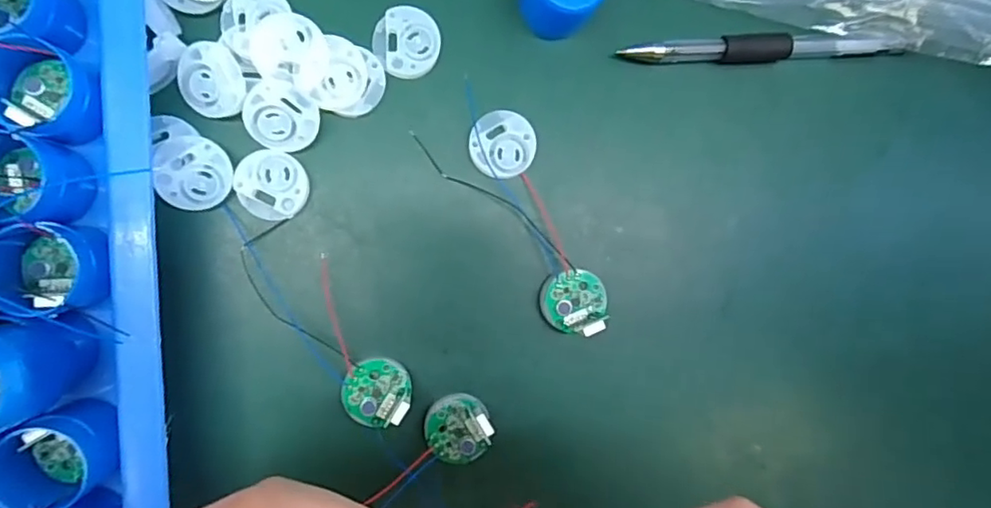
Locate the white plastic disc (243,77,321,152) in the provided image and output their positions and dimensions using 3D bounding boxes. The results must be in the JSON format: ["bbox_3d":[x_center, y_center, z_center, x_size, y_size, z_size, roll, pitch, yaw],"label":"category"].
[{"bbox_3d":[-0.078,-0.050,0.214,0.025,0.007,0.023,0,91,-9],"label":"white plastic disc"}]

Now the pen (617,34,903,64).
[{"bbox_3d":[0.113,-0.085,0.246,0.123,0.009,0.010,-4,92,-8],"label":"pen"}]

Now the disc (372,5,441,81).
[{"bbox_3d":[-0.035,-0.082,0.229,0.024,0.006,0.026,10,90,-9],"label":"disc"}]

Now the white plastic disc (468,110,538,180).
[{"bbox_3d":[0.003,-0.043,0.234,0.026,0.009,0.026,0,91,-9],"label":"white plastic disc"}]

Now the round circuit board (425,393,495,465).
[{"bbox_3d":[-0.014,0.068,0.229,0.025,0.006,0.025,8,90,-9],"label":"round circuit board"}]

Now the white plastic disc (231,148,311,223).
[{"bbox_3d":[-0.084,-0.026,0.222,0.025,0.007,0.025,12,90,-9],"label":"white plastic disc"}]

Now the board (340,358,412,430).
[{"bbox_3d":[-0.045,0.053,0.224,0.025,0.006,0.025,0,91,-9],"label":"board"}]

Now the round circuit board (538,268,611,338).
[{"bbox_3d":[0.031,0.019,0.236,0.027,0.009,0.025,0,91,-9],"label":"round circuit board"}]

